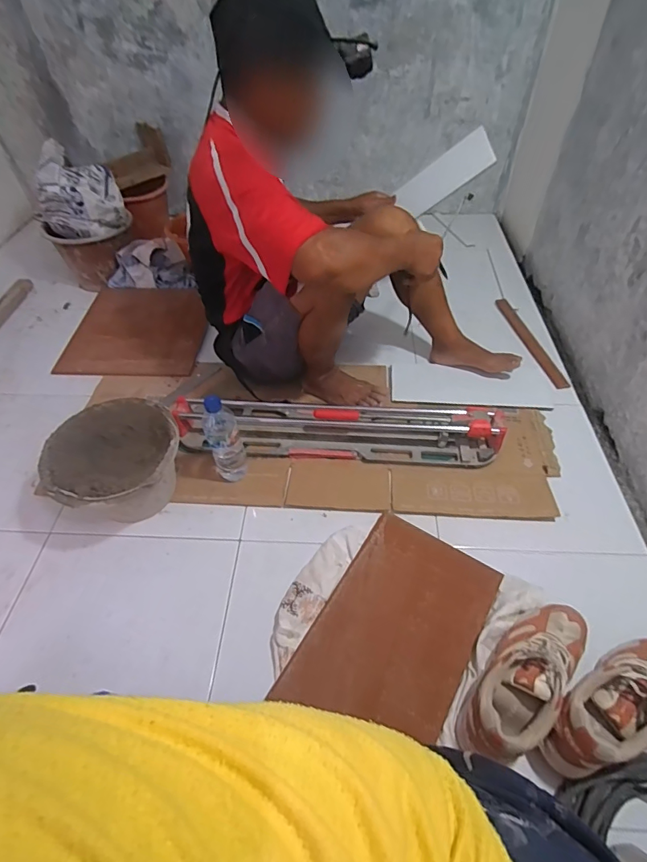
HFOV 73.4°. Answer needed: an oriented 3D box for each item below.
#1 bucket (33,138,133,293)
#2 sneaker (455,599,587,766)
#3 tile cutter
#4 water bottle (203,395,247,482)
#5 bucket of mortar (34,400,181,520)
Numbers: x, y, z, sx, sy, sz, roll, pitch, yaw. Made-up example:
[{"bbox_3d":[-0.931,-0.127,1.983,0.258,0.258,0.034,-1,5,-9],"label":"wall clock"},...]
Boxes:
[{"bbox_3d":[-0.780,-0.688,1.433,0.266,0.376,0.250,-24,53,-17],"label":"bucket"},{"bbox_3d":[0.317,0.364,0.657,0.107,0.088,0.273,32,58,26],"label":"sneaker"},{"bbox_3d":[0.028,-0.017,1.017,0.736,0.090,0.154,2,50,4],"label":"tile cutter"},{"bbox_3d":[-0.206,0.022,0.909,0.066,0.218,0.057,-16,51,-11],"label":"water bottle"},{"bbox_3d":[-0.416,0.074,0.903,0.243,0.175,0.255,-1,50,1],"label":"bucket of mortar"}]

